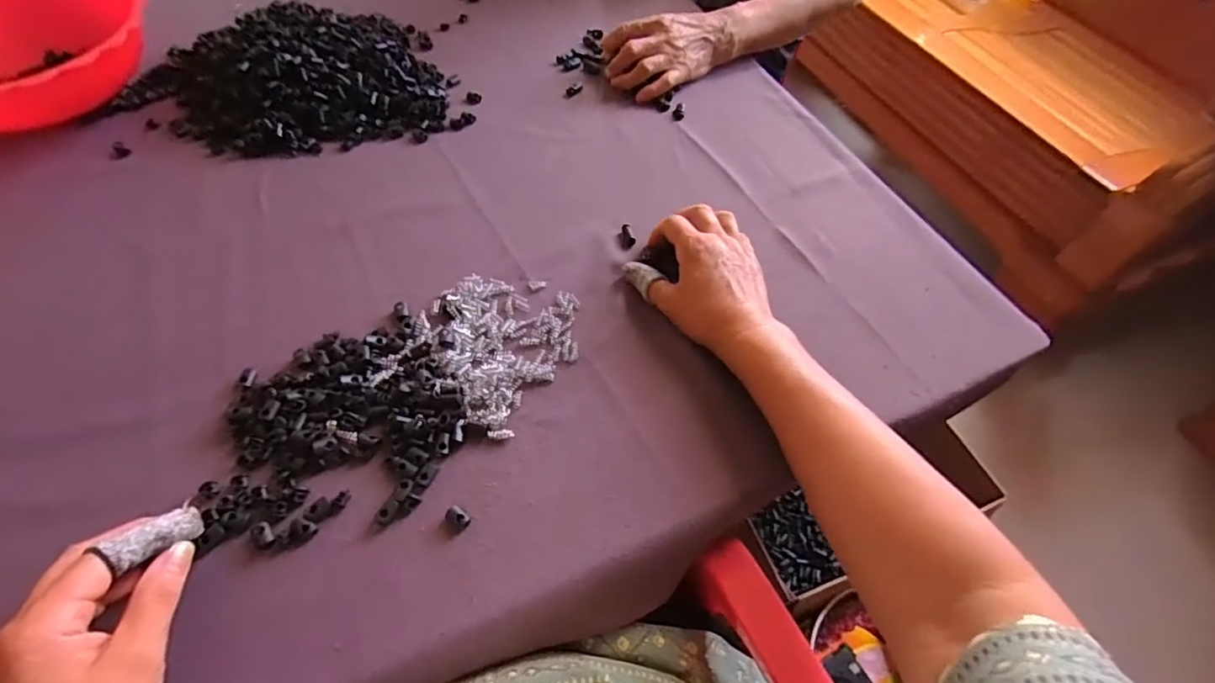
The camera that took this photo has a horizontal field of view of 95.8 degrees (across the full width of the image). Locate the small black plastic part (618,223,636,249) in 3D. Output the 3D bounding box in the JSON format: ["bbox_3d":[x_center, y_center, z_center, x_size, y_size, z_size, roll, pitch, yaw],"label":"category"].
[{"bbox_3d":[0.017,-0.097,0.501,0.013,0.010,0.020,-15,56,-13],"label":"small black plastic part"}]

